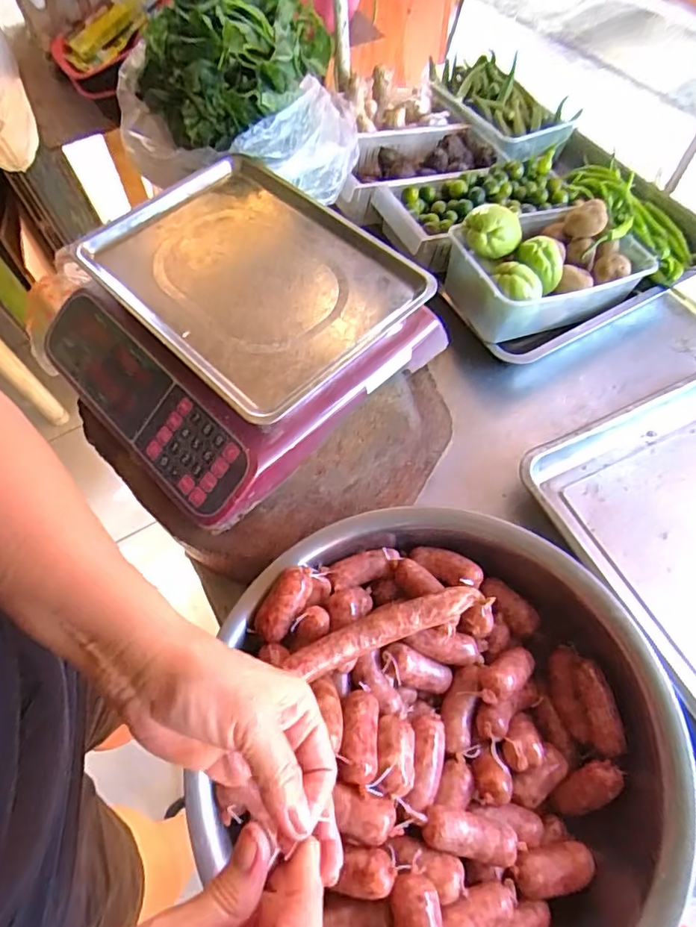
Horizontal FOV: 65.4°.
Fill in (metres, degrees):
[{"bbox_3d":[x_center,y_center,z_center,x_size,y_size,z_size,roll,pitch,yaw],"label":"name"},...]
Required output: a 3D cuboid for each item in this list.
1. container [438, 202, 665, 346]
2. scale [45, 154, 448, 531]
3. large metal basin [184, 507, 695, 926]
[{"bbox_3d":[0.267,-0.274,0.704,0.257,0.126,0.156,-23,63,-8],"label":"container"},{"bbox_3d":[-0.126,-0.147,0.578,0.326,0.111,0.326,40,71,22],"label":"scale"},{"bbox_3d":[0.074,0.225,0.448,0.345,0.099,0.364,-2,62,3],"label":"large metal basin"}]

